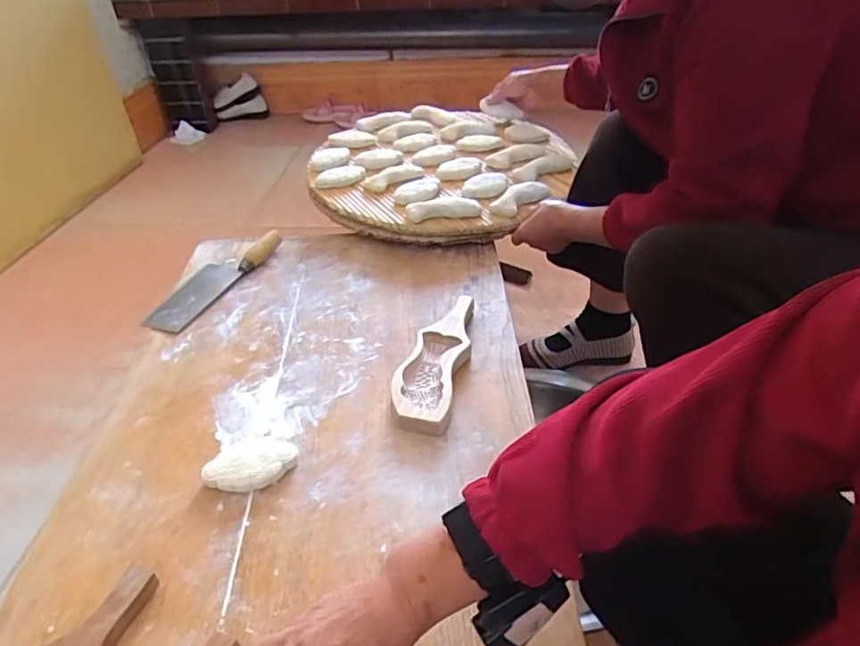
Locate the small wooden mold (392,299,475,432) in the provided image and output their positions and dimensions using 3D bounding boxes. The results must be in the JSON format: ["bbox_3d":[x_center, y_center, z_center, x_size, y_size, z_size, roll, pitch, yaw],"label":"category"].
[{"bbox_3d":[0.010,0.045,0.743,0.073,0.025,0.227,9,40,13],"label":"small wooden mold"}]

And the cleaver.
[{"bbox_3d":[-0.349,-0.077,0.923,0.085,0.029,0.255,16,43,22],"label":"cleaver"}]

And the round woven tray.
[{"bbox_3d":[0.025,-0.310,1.147,0.466,0.076,0.496,-2,39,1],"label":"round woven tray"}]

